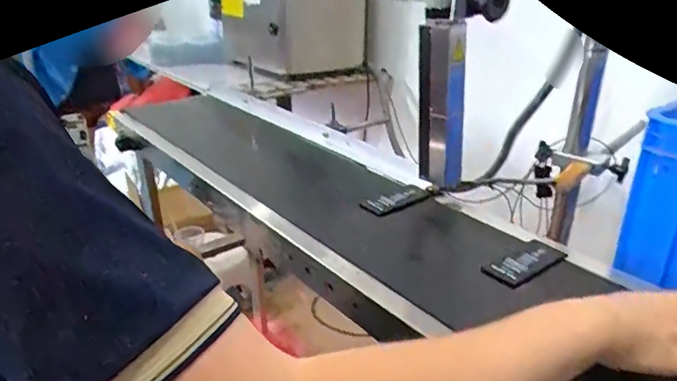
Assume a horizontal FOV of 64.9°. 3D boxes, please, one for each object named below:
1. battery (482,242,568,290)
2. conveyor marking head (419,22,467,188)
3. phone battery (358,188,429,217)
[{"bbox_3d":[0.206,0.081,0.586,0.105,0.010,0.042,-19,42,-35],"label":"battery"},{"bbox_3d":[0.132,-0.107,0.682,0.060,0.209,0.036,7,25,14],"label":"conveyor marking head"},{"bbox_3d":[0.082,0.013,0.725,0.096,0.011,0.047,-17,29,-34],"label":"phone battery"}]

